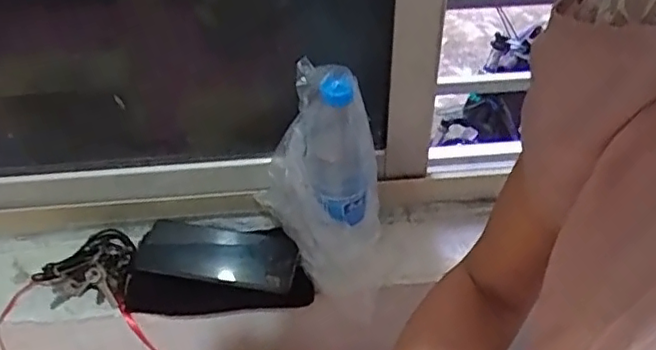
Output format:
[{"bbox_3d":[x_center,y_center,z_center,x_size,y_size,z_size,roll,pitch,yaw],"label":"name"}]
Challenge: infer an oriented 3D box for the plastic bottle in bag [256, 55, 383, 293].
[{"bbox_3d":[-0.004,0.010,0.646,0.127,0.235,0.087,1,36,1],"label":"plastic bottle in bag"}]

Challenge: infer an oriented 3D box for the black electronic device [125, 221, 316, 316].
[{"bbox_3d":[-0.120,0.108,0.698,0.188,0.063,0.108,-4,36,-6],"label":"black electronic device"}]

